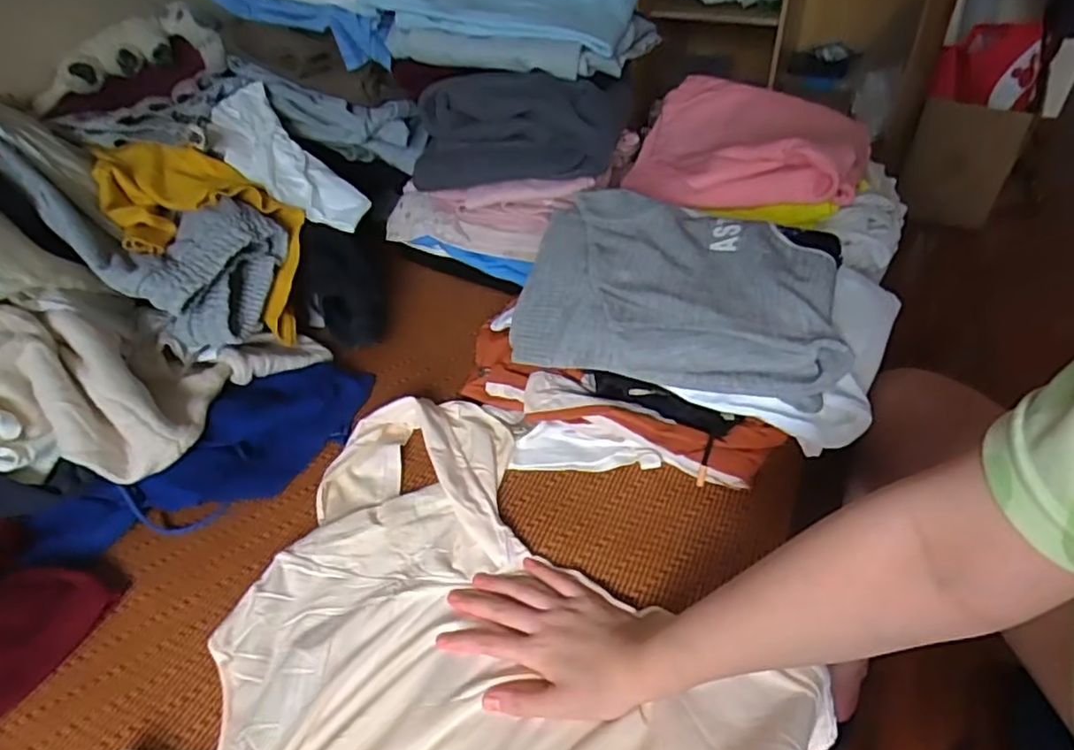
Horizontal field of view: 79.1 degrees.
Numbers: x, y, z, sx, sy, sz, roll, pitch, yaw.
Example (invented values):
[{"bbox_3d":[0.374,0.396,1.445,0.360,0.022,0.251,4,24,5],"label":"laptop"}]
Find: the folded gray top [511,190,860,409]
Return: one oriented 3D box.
[{"bbox_3d":[0.129,-0.091,0.606,0.277,0.050,0.252,9,43,14],"label":"folded gray top"}]

